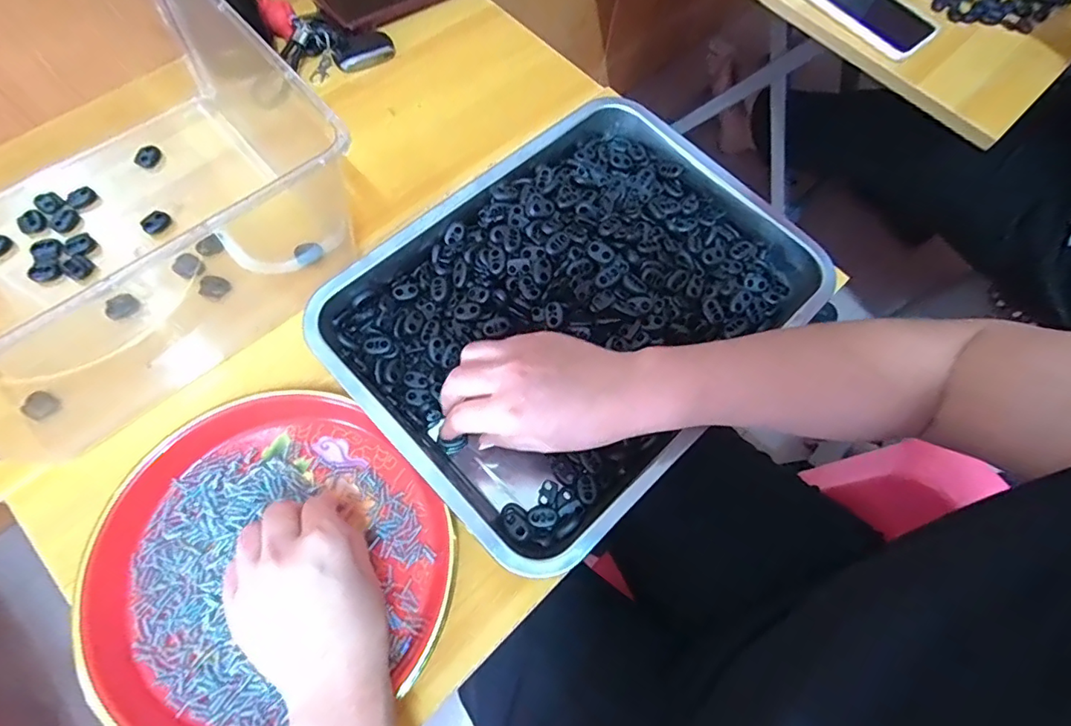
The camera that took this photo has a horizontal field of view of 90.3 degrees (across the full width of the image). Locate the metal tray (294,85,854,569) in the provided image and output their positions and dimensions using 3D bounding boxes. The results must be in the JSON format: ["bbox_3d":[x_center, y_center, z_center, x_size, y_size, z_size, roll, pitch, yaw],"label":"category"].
[{"bbox_3d":[0.036,-0.059,0.403,0.357,0.040,0.269,-41,77,-17],"label":"metal tray"}]

